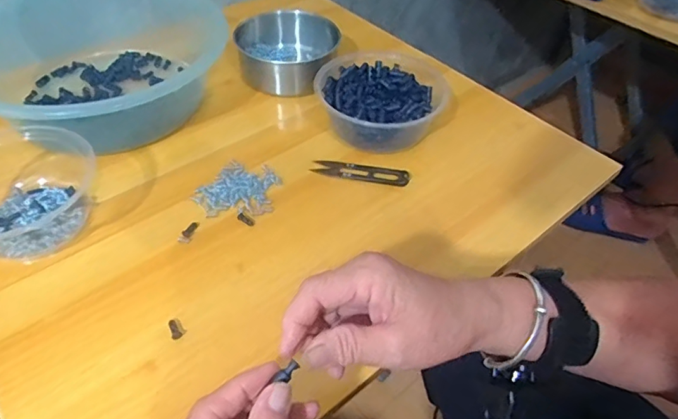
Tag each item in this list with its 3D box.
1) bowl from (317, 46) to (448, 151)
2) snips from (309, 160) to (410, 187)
[{"bbox_3d":[0.041,-0.117,0.530,0.134,0.060,0.147,2,47,-2],"label":"bowl"},{"bbox_3d":[0.022,-0.039,0.490,0.099,0.006,0.023,10,47,6],"label":"snips"}]

